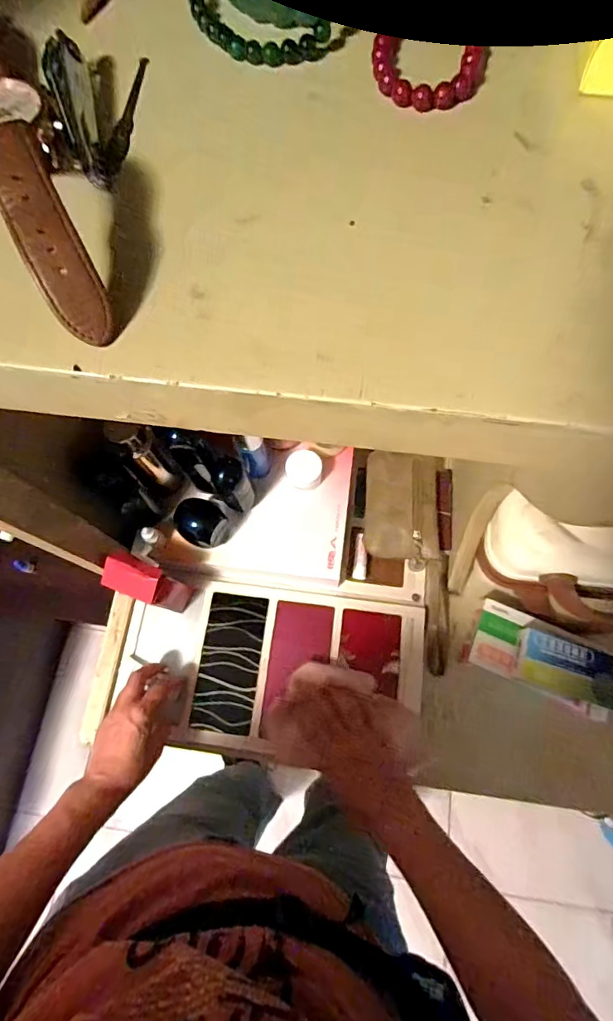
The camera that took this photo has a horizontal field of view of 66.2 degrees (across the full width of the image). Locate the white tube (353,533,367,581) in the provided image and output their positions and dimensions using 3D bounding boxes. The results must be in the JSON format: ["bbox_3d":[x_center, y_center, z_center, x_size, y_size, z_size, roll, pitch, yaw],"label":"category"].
[{"bbox_3d":[0.078,0.066,0.673,0.019,0.013,0.064,5,71,3],"label":"white tube"}]

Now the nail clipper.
[{"bbox_3d":[-0.087,-0.158,0.184,0.032,0.015,0.075,1,71,2],"label":"nail clipper"}]

